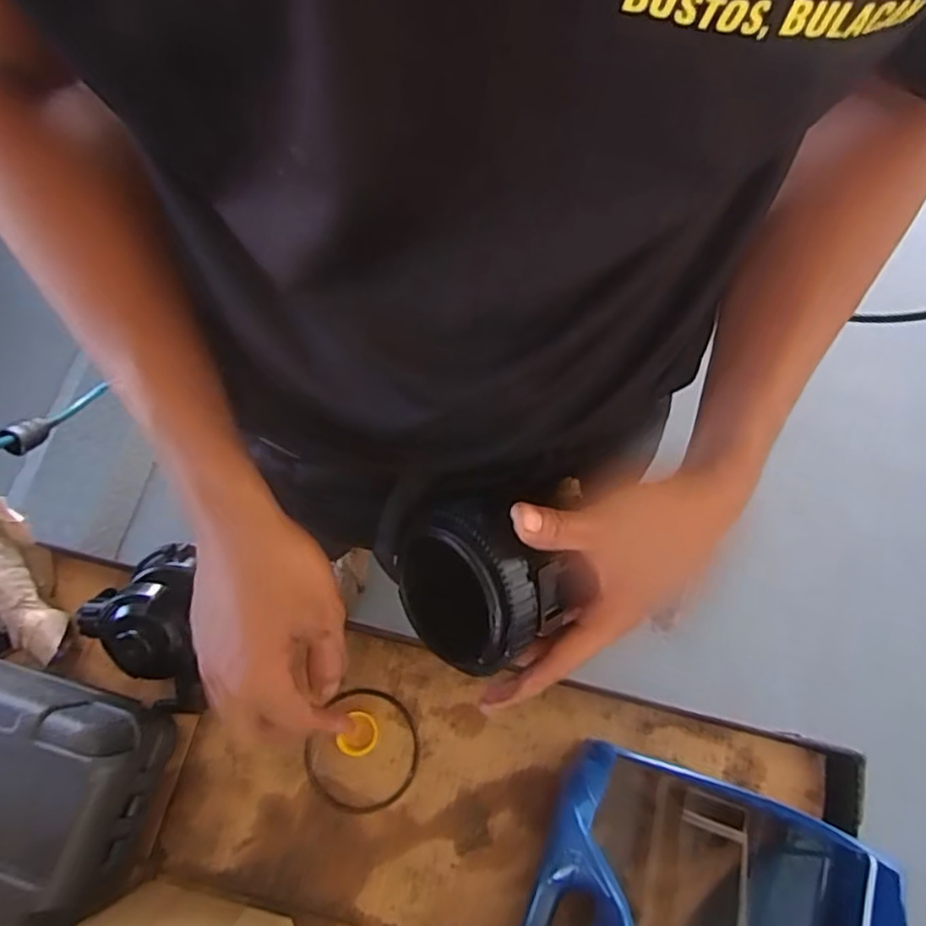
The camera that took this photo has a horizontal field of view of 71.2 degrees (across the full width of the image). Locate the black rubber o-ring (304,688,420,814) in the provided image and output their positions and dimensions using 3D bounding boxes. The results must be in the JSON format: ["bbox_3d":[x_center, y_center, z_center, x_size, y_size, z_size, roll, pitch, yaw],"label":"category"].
[{"bbox_3d":[-0.076,0.222,0.497,0.083,0.006,0.087,1,72,-2],"label":"black rubber o-ring"}]

